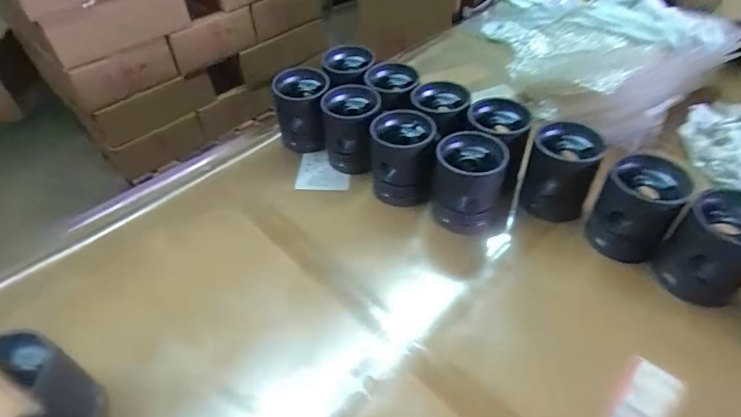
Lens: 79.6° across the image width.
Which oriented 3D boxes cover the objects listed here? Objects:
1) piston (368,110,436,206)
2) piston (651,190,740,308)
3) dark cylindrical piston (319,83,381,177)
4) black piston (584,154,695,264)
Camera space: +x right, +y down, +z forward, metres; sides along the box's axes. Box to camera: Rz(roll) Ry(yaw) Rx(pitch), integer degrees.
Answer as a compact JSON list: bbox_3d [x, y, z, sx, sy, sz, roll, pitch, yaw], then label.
[{"bbox_3d":[0.046,-0.073,0.667,0.091,0.107,0.098,0,46,5],"label":"piston"},{"bbox_3d":[0.405,0.050,0.524,0.090,0.110,0.088,-2,45,2],"label":"piston"},{"bbox_3d":[-0.031,-0.126,0.723,0.093,0.103,0.105,7,46,11],"label":"dark cylindrical piston"},{"bbox_3d":[0.340,0.005,0.574,0.093,0.114,0.102,-2,45,2],"label":"black piston"}]

